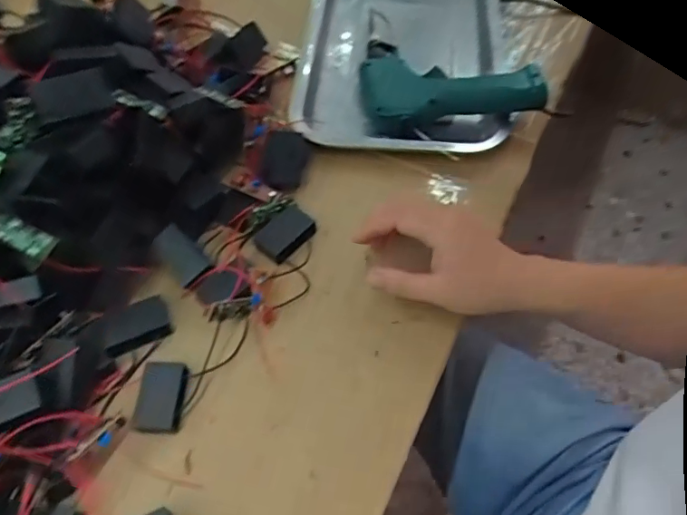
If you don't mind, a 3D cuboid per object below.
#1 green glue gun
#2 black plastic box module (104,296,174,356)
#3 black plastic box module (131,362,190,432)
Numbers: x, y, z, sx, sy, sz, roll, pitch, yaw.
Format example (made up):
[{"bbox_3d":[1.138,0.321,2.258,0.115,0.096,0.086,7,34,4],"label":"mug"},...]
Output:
[{"bbox_3d":[0.098,-0.171,0.515,0.162,0.045,0.108,-1,57,0],"label":"green glue gun"},{"bbox_3d":[-0.157,0.052,0.408,0.049,0.012,0.030,-25,60,-15],"label":"black plastic box module"},{"bbox_3d":[-0.129,0.098,0.380,0.031,0.013,0.048,3,57,2],"label":"black plastic box module"}]

